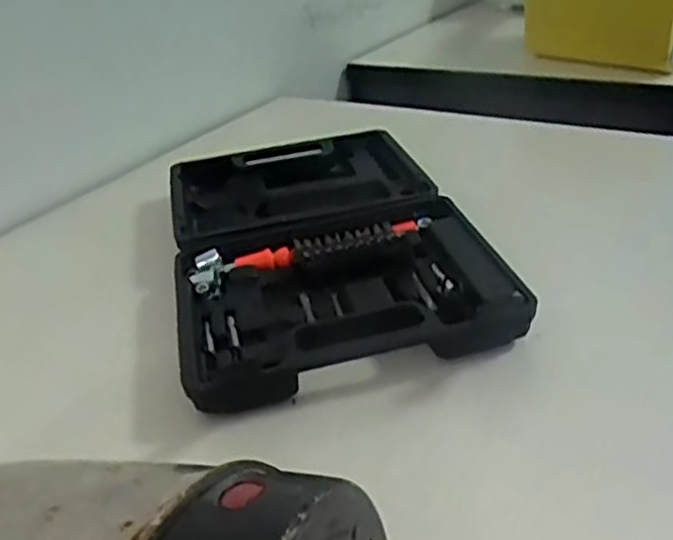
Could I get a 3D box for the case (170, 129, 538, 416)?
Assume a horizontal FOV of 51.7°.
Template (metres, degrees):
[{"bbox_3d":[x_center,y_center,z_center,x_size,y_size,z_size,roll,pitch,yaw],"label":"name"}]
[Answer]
[{"bbox_3d":[-0.018,-0.030,0.537,0.214,0.048,0.347,-12,31,-8],"label":"case"}]

